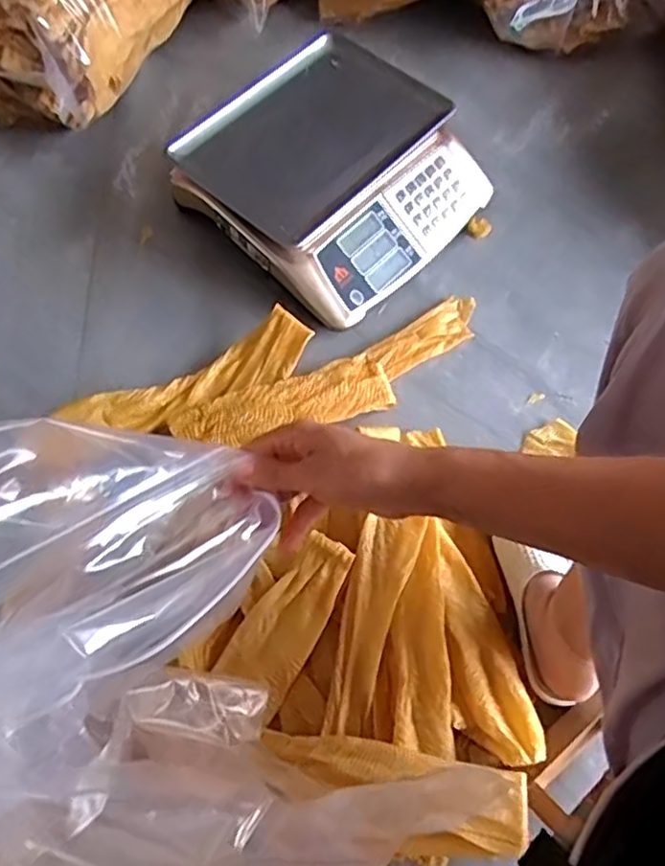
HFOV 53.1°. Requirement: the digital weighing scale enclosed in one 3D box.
[{"bbox_3d":[0.006,-0.354,0.913,0.330,0.111,0.343,40,70,17],"label":"digital weighing scale"}]

